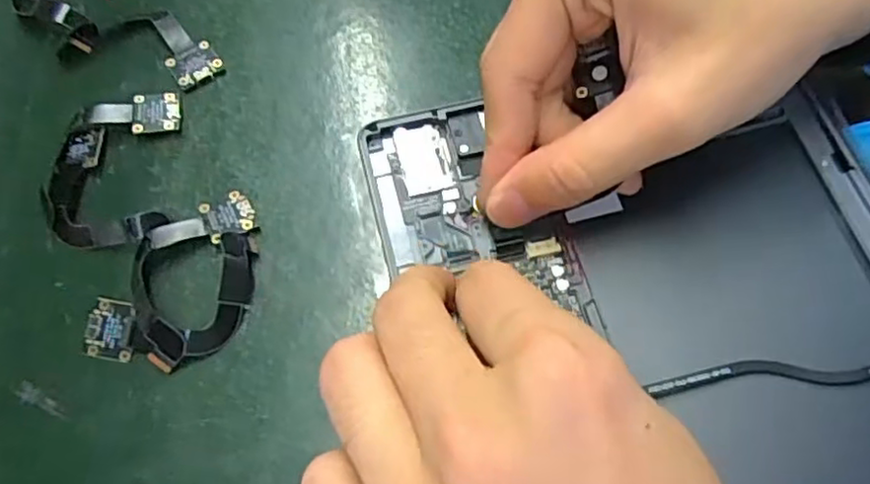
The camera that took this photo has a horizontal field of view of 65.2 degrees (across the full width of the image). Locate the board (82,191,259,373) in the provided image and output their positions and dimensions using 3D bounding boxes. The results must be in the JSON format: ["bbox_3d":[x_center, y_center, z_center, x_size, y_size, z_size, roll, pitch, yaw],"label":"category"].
[{"bbox_3d":[-0.094,0.012,0.254,0.052,0.010,0.070,11,65,7],"label":"board"}]

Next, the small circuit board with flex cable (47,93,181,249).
[{"bbox_3d":[-0.131,-0.032,0.276,0.050,0.010,0.069,-5,64,-1],"label":"small circuit board with flex cable"}]

